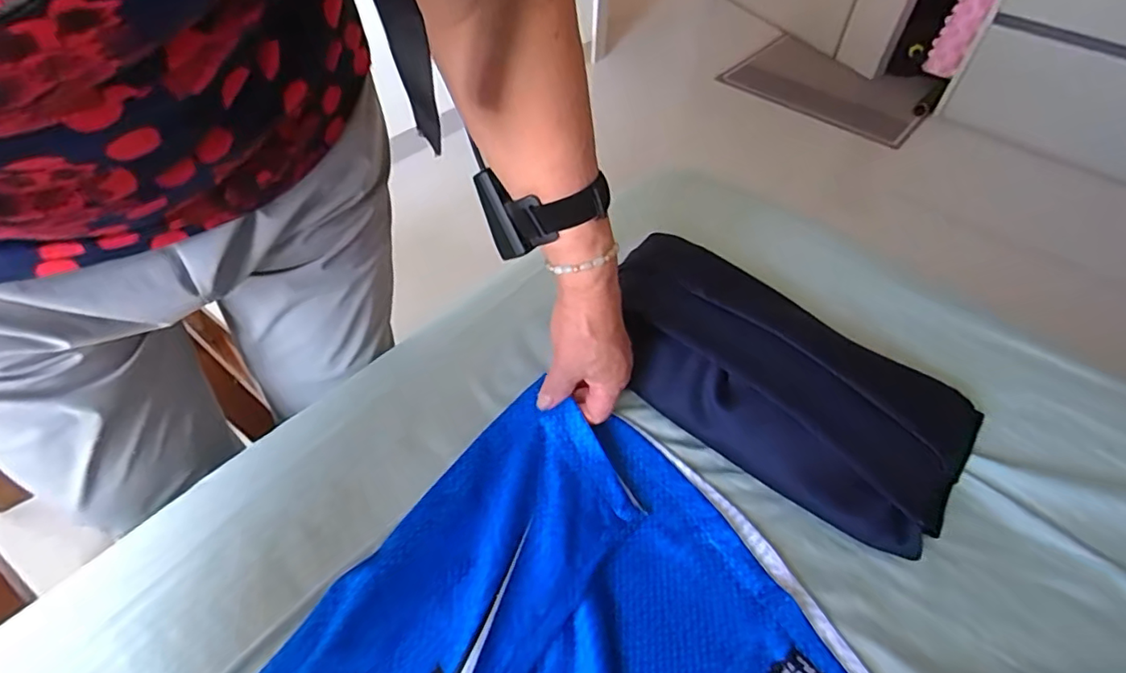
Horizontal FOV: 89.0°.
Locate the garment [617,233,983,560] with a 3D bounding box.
[{"bbox_3d":[0.172,0.040,0.485,0.304,0.083,0.122,29,56,23],"label":"garment"}]

